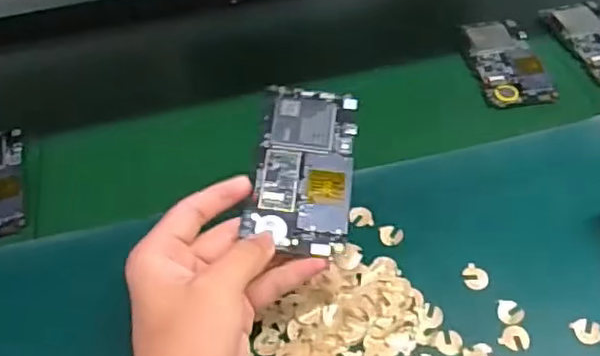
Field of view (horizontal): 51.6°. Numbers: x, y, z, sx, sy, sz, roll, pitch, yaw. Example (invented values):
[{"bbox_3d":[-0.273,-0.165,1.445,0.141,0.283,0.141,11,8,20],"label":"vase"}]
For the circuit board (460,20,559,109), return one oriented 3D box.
[{"bbox_3d":[0.199,-0.117,0.603,0.065,0.010,0.122,-7,47,0],"label":"circuit board"}]

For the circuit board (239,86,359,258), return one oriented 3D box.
[{"bbox_3d":[0.003,-0.008,0.414,0.065,0.006,0.121,8,61,3],"label":"circuit board"}]

